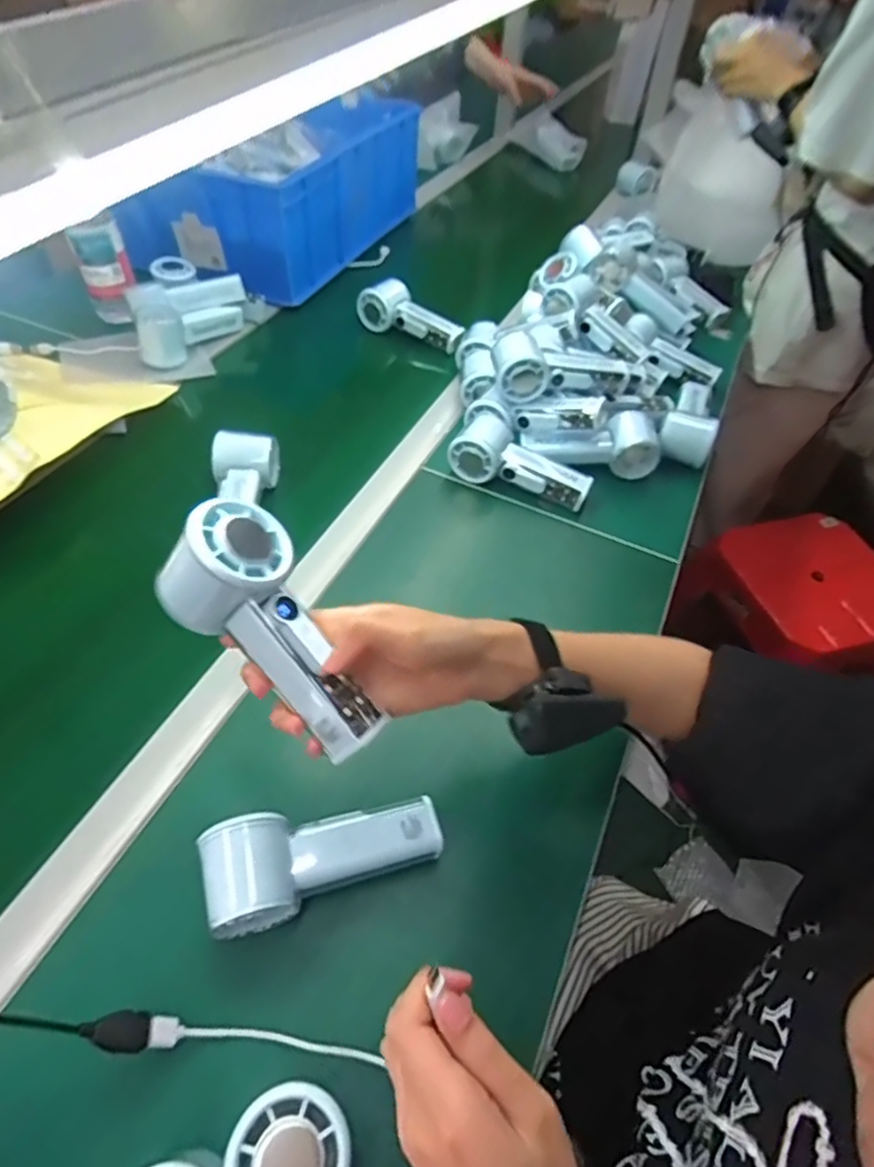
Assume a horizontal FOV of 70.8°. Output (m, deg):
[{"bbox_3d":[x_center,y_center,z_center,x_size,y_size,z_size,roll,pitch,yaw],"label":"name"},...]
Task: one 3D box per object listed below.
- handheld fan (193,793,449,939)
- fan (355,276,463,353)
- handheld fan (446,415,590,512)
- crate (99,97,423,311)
[{"bbox_3d":[-0.070,0.177,0.395,0.148,0.050,0.058,-9,51,-11],"label":"handheld fan"},{"bbox_3d":[-0.034,-0.373,0.853,0.154,0.057,0.041,25,53,16],"label":"fan"},{"bbox_3d":[0.092,-0.131,0.663,0.149,0.065,0.053,16,51,9],"label":"handheld fan"},{"bbox_3d":[-0.240,-0.641,0.993,0.280,0.144,0.473,18,52,11],"label":"crate"}]

